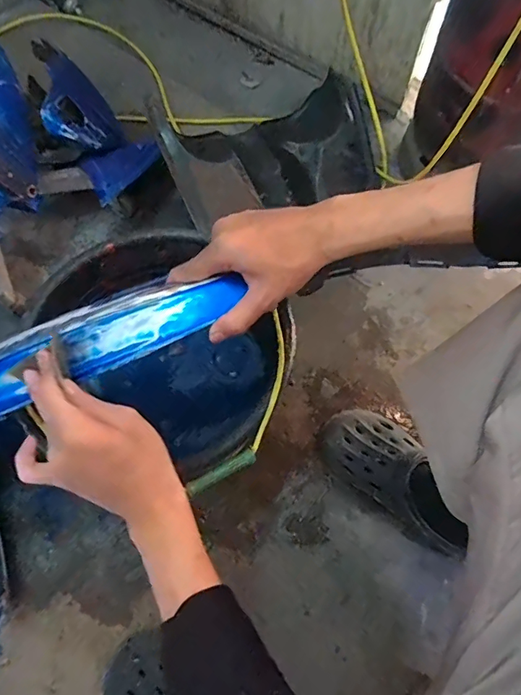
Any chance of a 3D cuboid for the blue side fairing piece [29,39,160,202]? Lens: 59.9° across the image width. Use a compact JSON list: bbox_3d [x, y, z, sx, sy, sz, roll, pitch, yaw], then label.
[{"bbox_3d":[-0.313,-0.405,0.826,0.137,0.127,0.305,-32,68,-14],"label":"blue side fairing piece"}]

